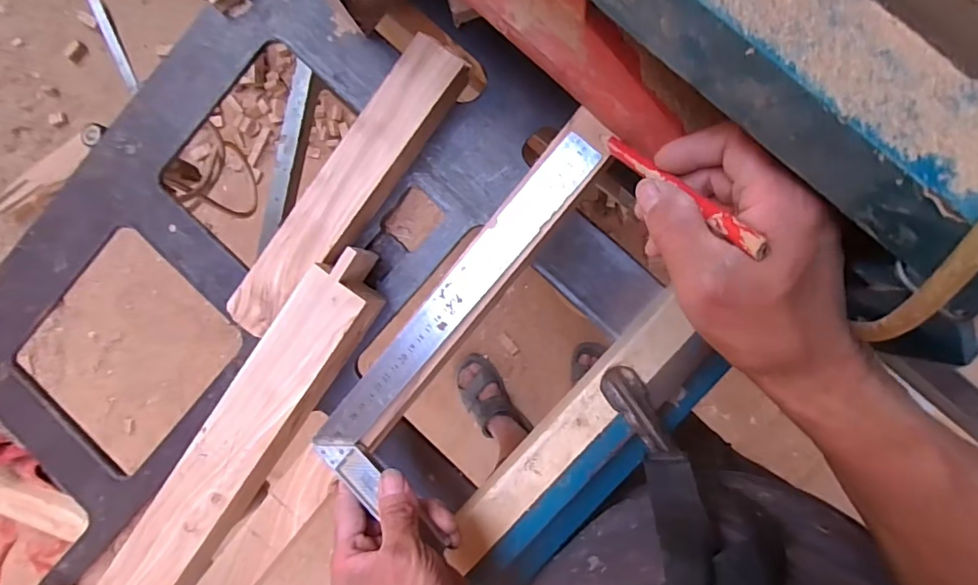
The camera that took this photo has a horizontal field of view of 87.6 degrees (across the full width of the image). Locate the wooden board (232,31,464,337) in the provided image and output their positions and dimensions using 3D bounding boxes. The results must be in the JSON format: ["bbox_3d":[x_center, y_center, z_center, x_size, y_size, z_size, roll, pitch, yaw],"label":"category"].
[{"bbox_3d":[-0.128,-0.090,0.467,0.060,0.034,0.306,37,93,4],"label":"wooden board"}]

